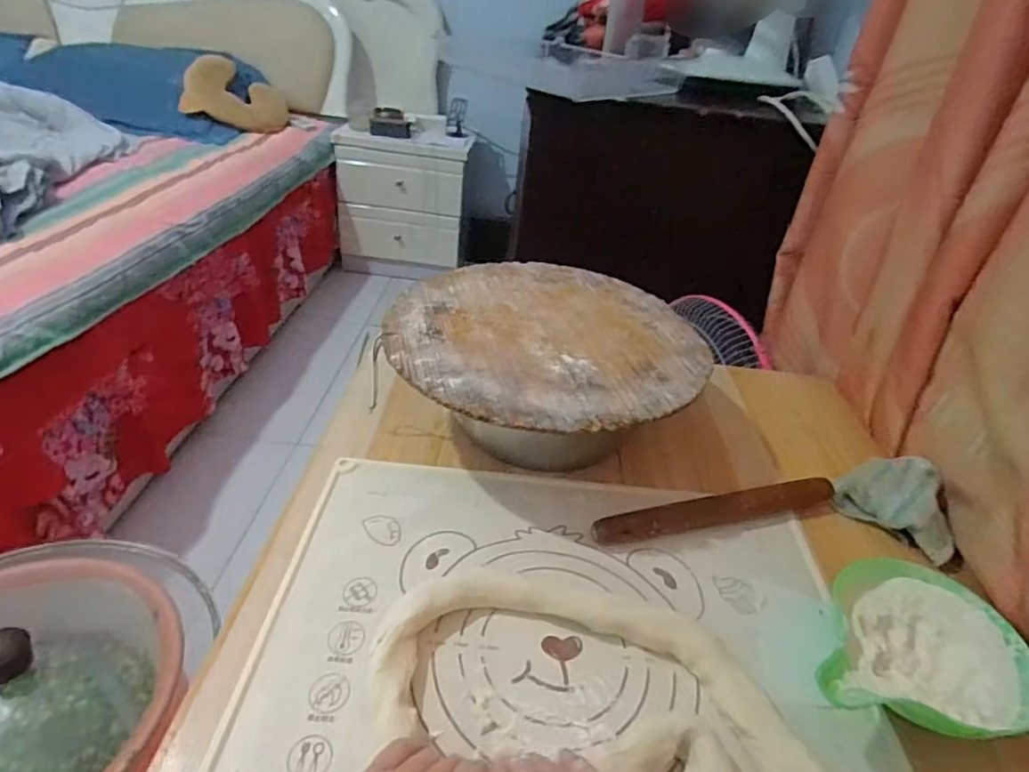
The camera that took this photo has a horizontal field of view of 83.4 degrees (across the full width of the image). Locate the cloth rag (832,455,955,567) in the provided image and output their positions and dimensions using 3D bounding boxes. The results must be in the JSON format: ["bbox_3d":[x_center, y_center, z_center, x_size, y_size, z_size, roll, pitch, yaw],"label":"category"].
[{"bbox_3d":[0.430,0.123,0.641,0.088,0.057,0.123,-25,46,-38],"label":"cloth rag"}]

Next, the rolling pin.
[{"bbox_3d":[0.221,0.131,0.612,0.289,0.034,0.026,-5,36,-17],"label":"rolling pin"}]

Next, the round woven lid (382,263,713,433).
[{"bbox_3d":[0.037,-0.065,0.662,0.347,0.011,0.347,5,34,-3],"label":"round woven lid"}]

